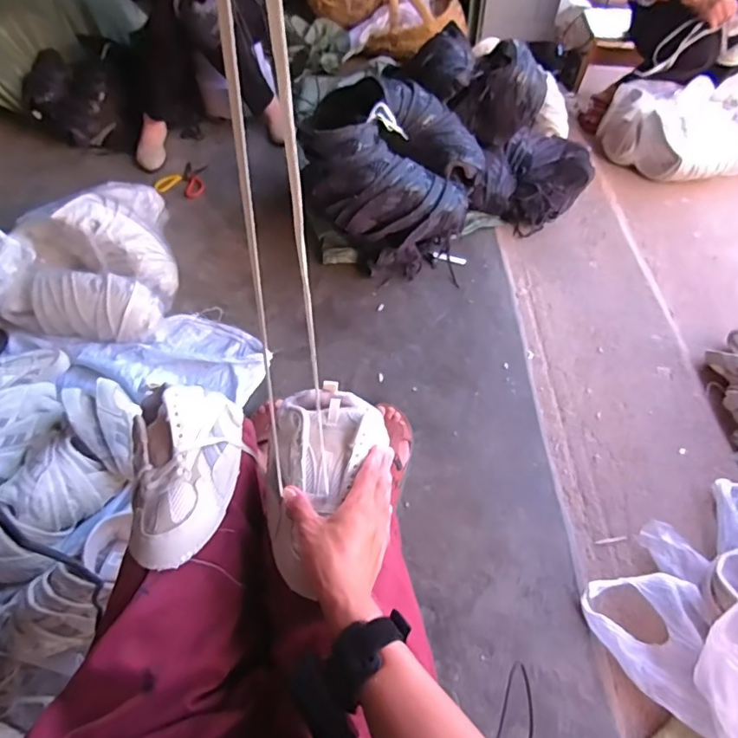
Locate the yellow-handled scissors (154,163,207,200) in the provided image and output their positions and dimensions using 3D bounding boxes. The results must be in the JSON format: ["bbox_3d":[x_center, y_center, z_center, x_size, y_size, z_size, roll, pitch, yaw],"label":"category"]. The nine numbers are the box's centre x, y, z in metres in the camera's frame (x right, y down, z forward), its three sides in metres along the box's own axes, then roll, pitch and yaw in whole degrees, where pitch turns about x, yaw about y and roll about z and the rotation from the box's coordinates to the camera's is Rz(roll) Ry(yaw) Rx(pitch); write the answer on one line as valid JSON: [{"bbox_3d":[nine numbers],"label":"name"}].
[{"bbox_3d":[-0.557,-0.581,1.559,0.130,0.016,0.169,9,56,4],"label":"yellow-handled scissors"}]

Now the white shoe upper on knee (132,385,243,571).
[{"bbox_3d":[-0.193,0.096,0.542,0.112,0.064,0.210,-11,55,-6],"label":"white shoe upper on knee"}]

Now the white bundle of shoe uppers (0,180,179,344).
[{"bbox_3d":[-0.655,-0.301,1.245,0.364,0.207,0.439,5,55,6],"label":"white bundle of shoe uppers"}]

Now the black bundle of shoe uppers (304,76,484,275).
[{"bbox_3d":[0.058,-0.445,1.273,0.406,0.358,0.296,1,54,3],"label":"black bundle of shoe uppers"}]

